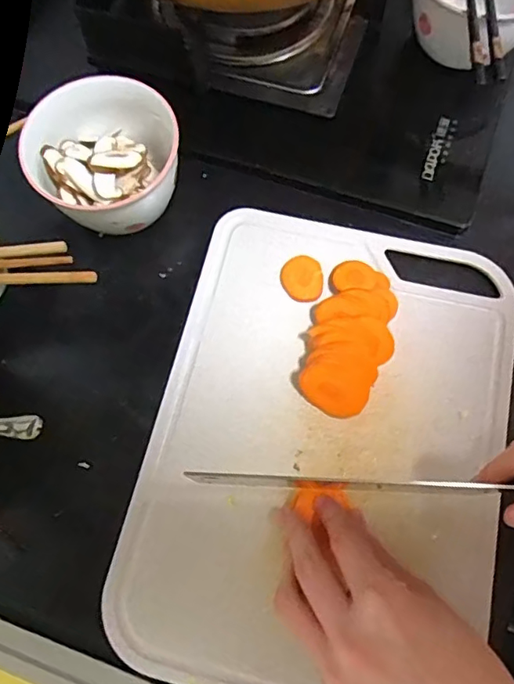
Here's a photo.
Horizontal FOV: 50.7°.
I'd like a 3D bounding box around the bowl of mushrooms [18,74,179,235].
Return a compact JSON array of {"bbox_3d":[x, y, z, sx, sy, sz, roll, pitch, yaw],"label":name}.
[{"bbox_3d":[-0.120,-0.148,0.422,0.123,0.053,0.101,34,75,12],"label":"bowl of mushrooms"}]

